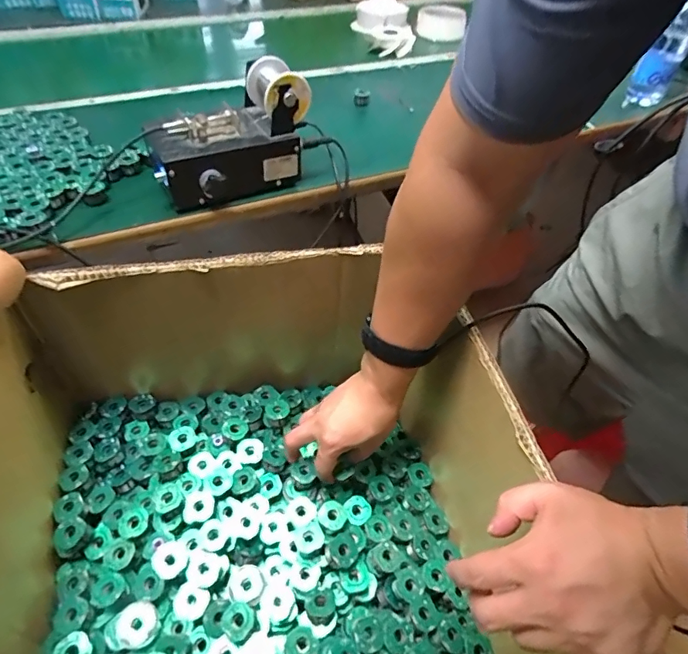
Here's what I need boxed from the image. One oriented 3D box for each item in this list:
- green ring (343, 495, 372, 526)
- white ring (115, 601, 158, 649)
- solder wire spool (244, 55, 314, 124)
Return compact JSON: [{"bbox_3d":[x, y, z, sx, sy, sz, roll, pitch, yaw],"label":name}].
[{"bbox_3d":[0.017,0.212,0.535,0.030,0.008,0.031,2,47,-2],"label":"green ring"},{"bbox_3d":[-0.205,0.294,0.454,0.035,0.011,0.035,-16,62,-36],"label":"white ring"},{"bbox_3d":[-0.089,-0.313,0.603,0.064,0.055,0.071,-25,53,-24],"label":"solder wire spool"}]

